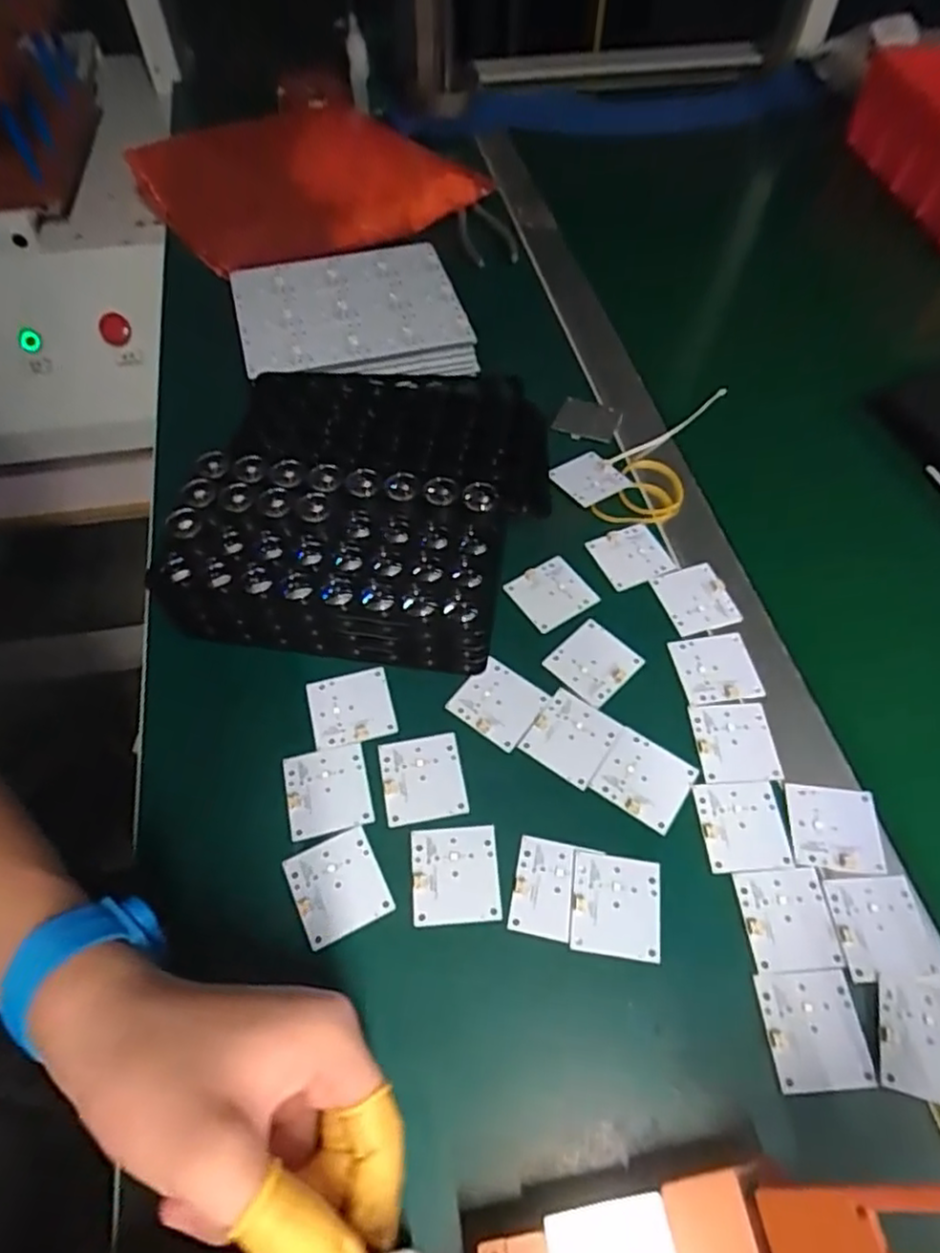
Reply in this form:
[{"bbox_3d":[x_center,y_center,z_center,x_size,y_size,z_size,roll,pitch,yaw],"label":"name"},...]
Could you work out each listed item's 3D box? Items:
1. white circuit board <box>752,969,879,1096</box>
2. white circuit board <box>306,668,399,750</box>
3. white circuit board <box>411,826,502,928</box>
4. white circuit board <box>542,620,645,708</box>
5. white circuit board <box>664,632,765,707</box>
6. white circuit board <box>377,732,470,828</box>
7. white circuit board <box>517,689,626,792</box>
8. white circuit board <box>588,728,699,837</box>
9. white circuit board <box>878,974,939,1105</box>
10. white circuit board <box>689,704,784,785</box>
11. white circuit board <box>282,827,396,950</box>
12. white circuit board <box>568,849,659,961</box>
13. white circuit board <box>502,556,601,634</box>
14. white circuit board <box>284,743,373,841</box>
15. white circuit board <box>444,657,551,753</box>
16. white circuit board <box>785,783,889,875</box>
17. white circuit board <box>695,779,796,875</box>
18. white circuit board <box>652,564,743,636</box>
[{"bbox_3d":[0.159,0.186,0.312,0.044,0.004,0.047,-2,57,-2],"label":"white circuit board"},{"bbox_3d":[-0.071,0.049,0.401,0.048,0.004,0.045,-13,58,-9],"label":"white circuit board"},{"bbox_3d":[-0.008,0.128,0.349,0.044,0.004,0.047,-3,57,-2],"label":"white circuit board"},{"bbox_3d":[0.077,0.022,0.418,0.046,0.004,0.045,-40,66,-23],"label":"white circuit board"},{"bbox_3d":[0.150,0.026,0.414,0.046,0.004,0.045,-7,58,-5],"label":"white circuit board"},{"bbox_3d":[-0.027,0.085,0.377,0.044,0.007,0.046,-8,58,-6],"label":"white circuit board"},{"bbox_3d":[0.059,0.064,0.390,0.045,0.004,0.045,31,62,18],"label":"white circuit board"},{"bbox_3d":[0.097,0.085,0.376,0.047,0.005,0.043,30,62,18],"label":"white circuit board"},{"bbox_3d":[0.210,0.190,0.309,0.042,0.004,0.047,14,58,9],"label":"white circuit board"},{"bbox_3d":[0.152,0.067,0.389,0.044,0.004,0.048,-2,57,-1],"label":"white circuit board"},{"bbox_3d":[-0.068,0.133,0.346,0.044,0.005,0.046,-23,60,-14],"label":"white circuit board"},{"bbox_3d":[0.073,0.140,0.340,0.044,0.004,0.047,7,58,4],"label":"white circuit board"},{"bbox_3d":[0.054,-0.022,0.445,0.047,0.005,0.043,-30,62,-18],"label":"white circuit board"},{"bbox_3d":[-0.079,0.091,0.372,0.044,0.005,0.047,-12,58,-8],"label":"white circuit board"},{"bbox_3d":[0.017,0.045,0.403,0.049,0.006,0.044,32,63,18],"label":"white circuit board"},{"bbox_3d":[0.197,0.109,0.364,0.047,0.006,0.044,5,58,3],"label":"white circuit board"},{"bbox_3d":[0.147,0.107,0.365,0.043,0.004,0.047,-4,58,-3],"label":"white circuit board"},{"bbox_3d":[0.148,-0.018,0.443,0.043,0.005,0.048,-15,60,-7],"label":"white circuit board"}]

